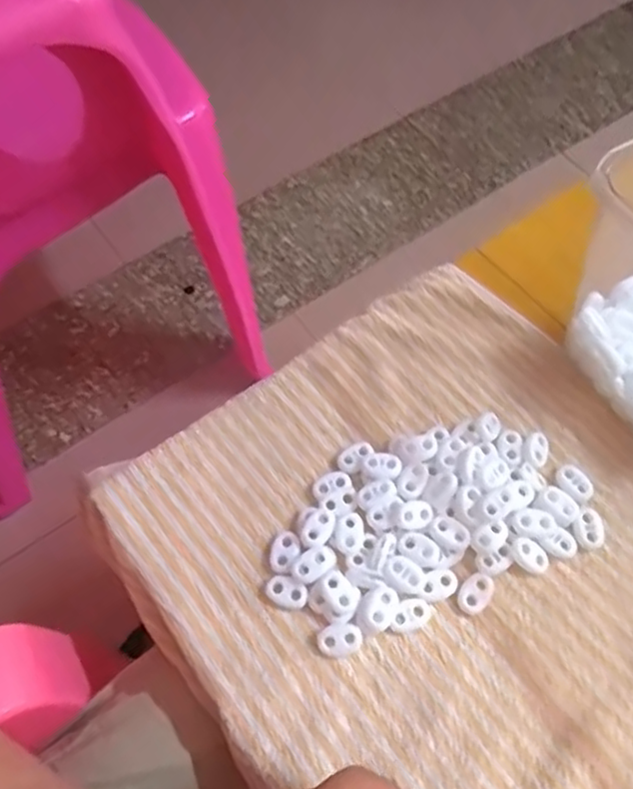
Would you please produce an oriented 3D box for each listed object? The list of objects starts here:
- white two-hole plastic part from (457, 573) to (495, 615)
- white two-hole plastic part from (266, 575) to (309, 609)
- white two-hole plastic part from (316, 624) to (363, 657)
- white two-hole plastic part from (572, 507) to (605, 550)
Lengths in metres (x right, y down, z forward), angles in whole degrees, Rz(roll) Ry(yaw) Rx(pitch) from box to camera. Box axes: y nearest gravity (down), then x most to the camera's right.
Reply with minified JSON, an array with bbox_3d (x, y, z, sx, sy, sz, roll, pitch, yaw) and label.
[{"bbox_3d":[0.083,0.104,0.339,0.015,0.005,0.022,37,68,19],"label":"white two-hole plastic part"},{"bbox_3d":[-0.015,0.104,0.340,0.022,0.007,0.013,19,63,11],"label":"white two-hole plastic part"},{"bbox_3d":[0.012,0.125,0.328,0.022,0.008,0.014,-8,61,-4],"label":"white two-hole plastic part"},{"bbox_3d":[0.148,0.073,0.352,0.016,0.009,0.021,-11,61,-5],"label":"white two-hole plastic part"}]

